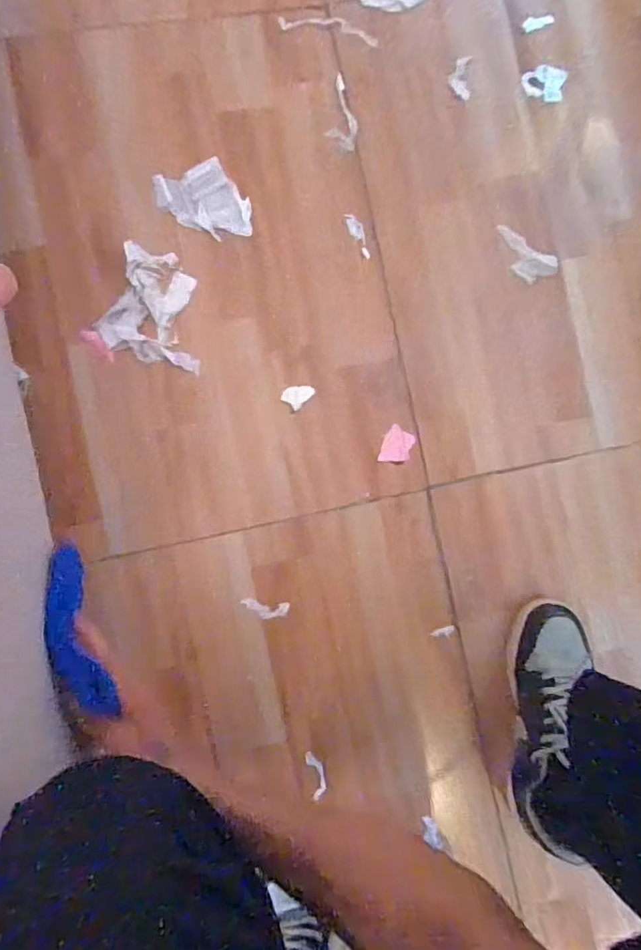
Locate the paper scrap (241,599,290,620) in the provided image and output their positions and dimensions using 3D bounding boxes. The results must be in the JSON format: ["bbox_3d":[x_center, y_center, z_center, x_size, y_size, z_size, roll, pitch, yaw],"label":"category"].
[{"bbox_3d":[-0.064,0.155,0.614,0.054,0.013,0.019,9,87,-5],"label":"paper scrap"}]

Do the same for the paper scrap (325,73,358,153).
[{"bbox_3d":[0.029,-0.437,0.643,0.037,0.005,0.091,7,88,-5],"label":"paper scrap"}]

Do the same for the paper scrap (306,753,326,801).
[{"bbox_3d":[-0.004,0.344,0.609,0.017,0.005,0.052,-12,89,-6],"label":"paper scrap"}]

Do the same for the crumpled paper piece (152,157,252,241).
[{"bbox_3d":[-0.136,-0.315,0.617,0.097,0.006,0.089,-21,90,-6],"label":"crumpled paper piece"}]

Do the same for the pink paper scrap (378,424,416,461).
[{"bbox_3d":[0.093,-0.034,0.636,0.035,0.004,0.045,23,86,-4],"label":"pink paper scrap"}]

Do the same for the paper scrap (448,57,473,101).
[{"bbox_3d":[0.173,-0.489,0.654,0.026,0.004,0.051,1,88,-5],"label":"paper scrap"}]

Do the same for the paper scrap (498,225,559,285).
[{"bbox_3d":[0.249,-0.268,0.654,0.086,0.006,0.043,32,86,-4],"label":"paper scrap"}]

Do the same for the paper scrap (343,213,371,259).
[{"bbox_3d":[0.045,-0.287,0.636,0.017,0.004,0.057,-16,90,-6],"label":"paper scrap"}]

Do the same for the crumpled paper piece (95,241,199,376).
[{"bbox_3d":[-0.188,-0.191,0.605,0.111,0.009,0.125,10,87,-5],"label":"crumpled paper piece"}]

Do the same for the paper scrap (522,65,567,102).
[{"bbox_3d":[0.279,-0.489,0.664,0.052,0.005,0.041,11,87,-5],"label":"paper scrap"}]

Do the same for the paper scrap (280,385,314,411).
[{"bbox_3d":[-0.027,-0.095,0.624,0.026,0.005,0.034,44,85,-3],"label":"paper scrap"}]

